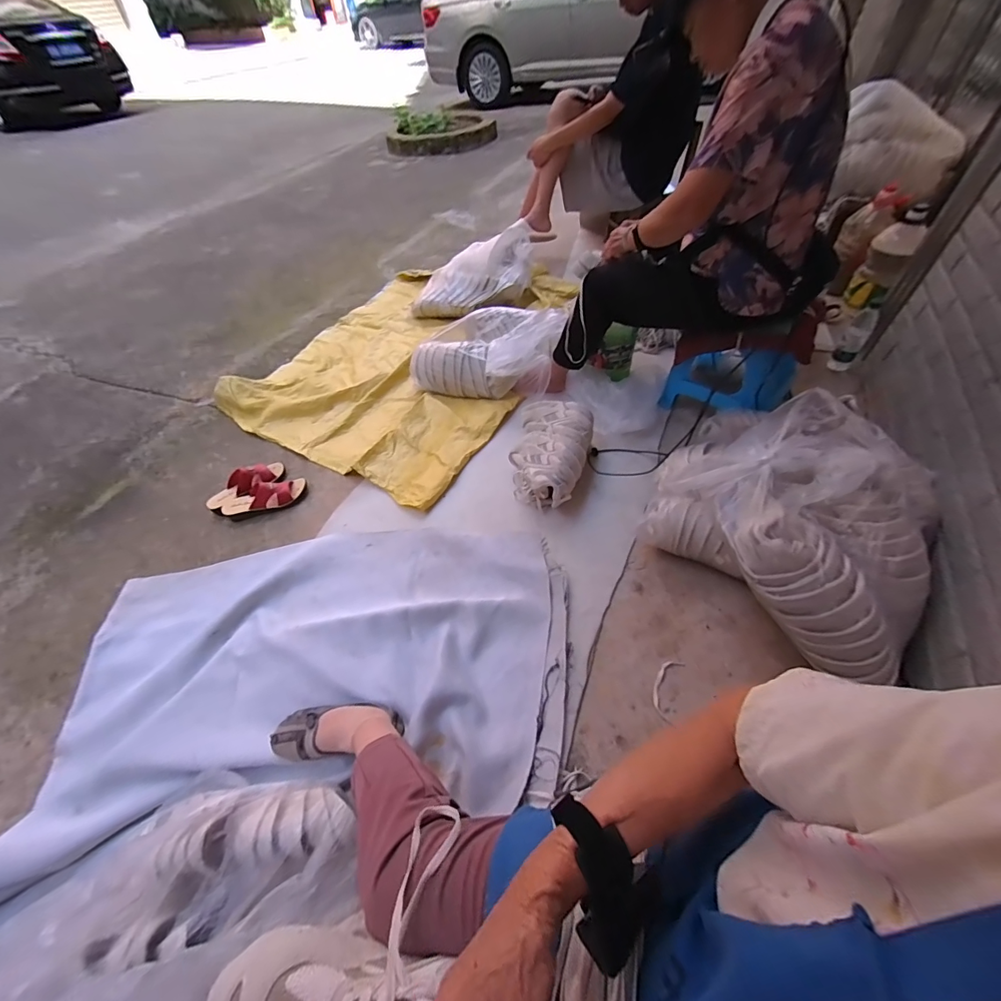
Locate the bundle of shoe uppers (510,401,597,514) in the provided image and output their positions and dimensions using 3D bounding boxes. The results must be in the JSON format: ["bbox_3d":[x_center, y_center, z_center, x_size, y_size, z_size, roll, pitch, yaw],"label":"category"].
[{"bbox_3d":[0.136,-0.141,1.167,0.203,0.125,0.326,11,52,11],"label":"bundle of shoe uppers"}]

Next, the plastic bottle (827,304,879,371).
[{"bbox_3d":[1.149,-0.520,1.385,0.066,0.211,0.071,25,57,21],"label":"plastic bottle"}]

